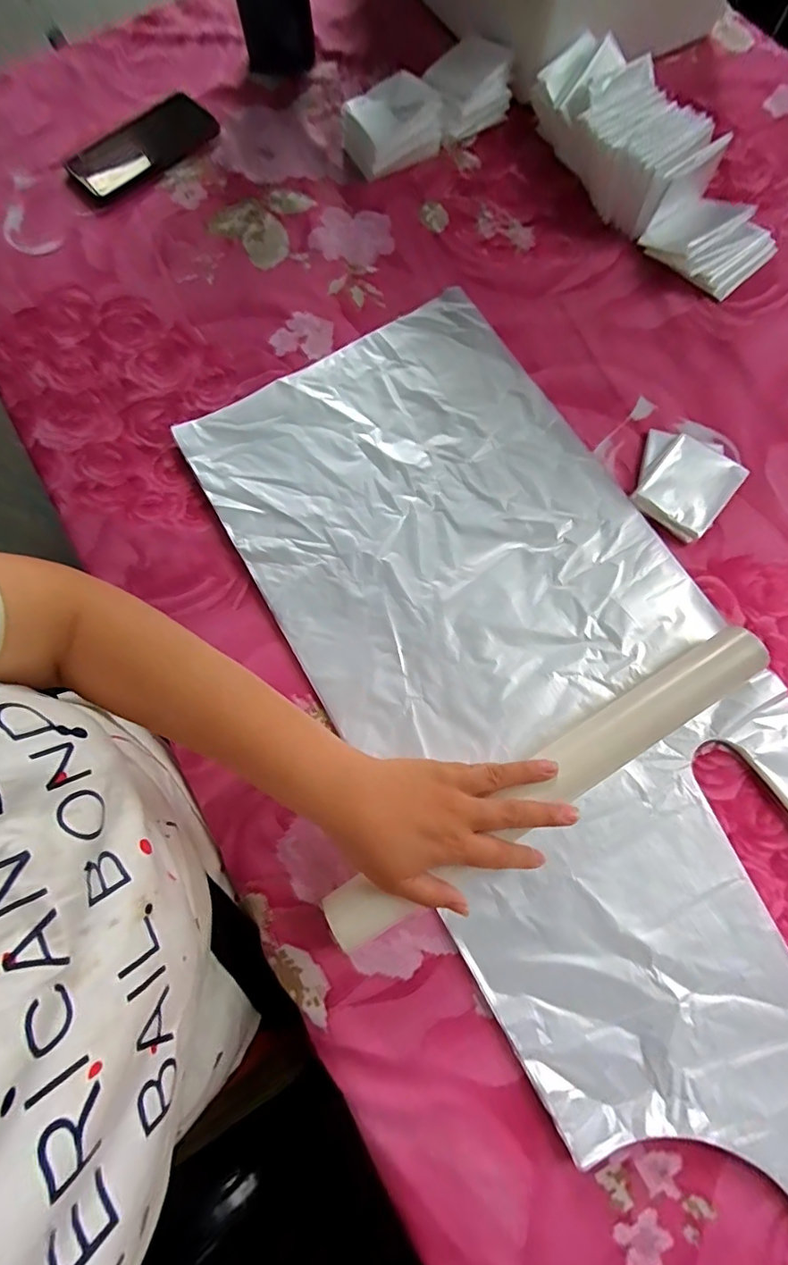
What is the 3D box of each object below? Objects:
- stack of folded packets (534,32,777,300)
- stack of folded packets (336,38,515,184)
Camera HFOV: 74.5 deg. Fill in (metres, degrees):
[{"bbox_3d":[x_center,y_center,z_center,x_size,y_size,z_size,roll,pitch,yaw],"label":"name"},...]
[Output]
[{"bbox_3d":[0.229,-0.498,0.525,0.095,0.066,0.197,-30,76,-6],"label":"stack of folded packets"},{"bbox_3d":[0.041,-0.539,0.535,0.181,0.074,0.049,-30,76,-6],"label":"stack of folded packets"}]

